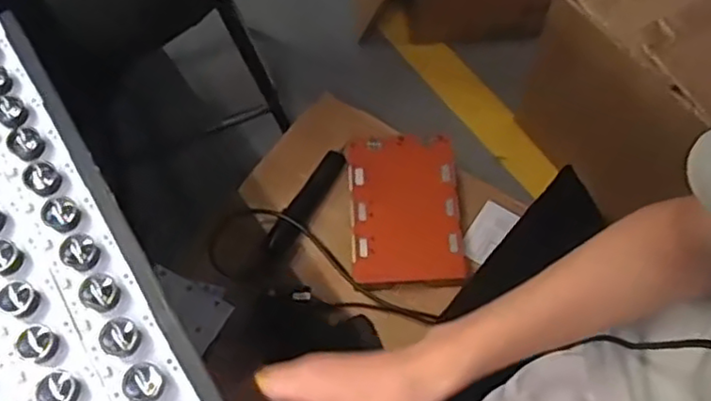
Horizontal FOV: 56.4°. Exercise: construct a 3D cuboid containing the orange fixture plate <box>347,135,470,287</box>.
[{"bbox_3d":[0.081,0.009,1.048,0.168,0.018,0.260,-3,62,-2],"label":"orange fixture plate"}]

